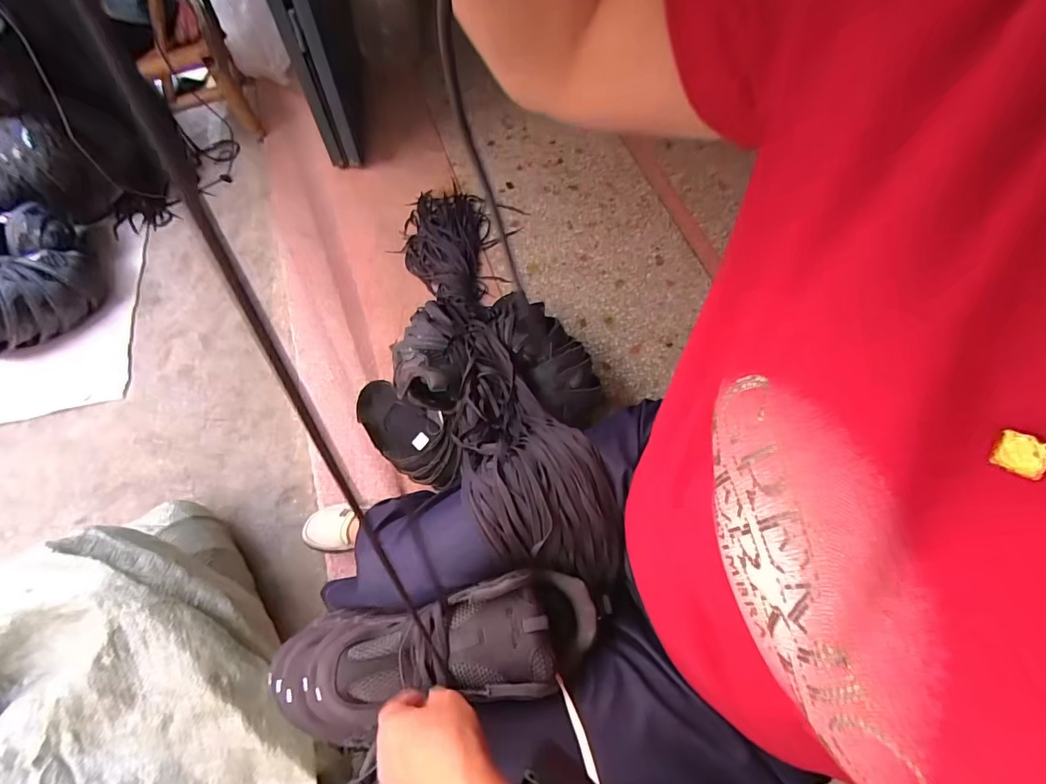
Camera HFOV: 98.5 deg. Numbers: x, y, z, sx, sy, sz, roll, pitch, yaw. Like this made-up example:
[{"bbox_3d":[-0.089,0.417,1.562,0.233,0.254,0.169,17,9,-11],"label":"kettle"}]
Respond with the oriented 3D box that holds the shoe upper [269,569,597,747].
[{"bbox_3d":[-0.095,0.248,0.422,0.328,0.113,0.105,-14,66,6],"label":"shoe upper"}]

